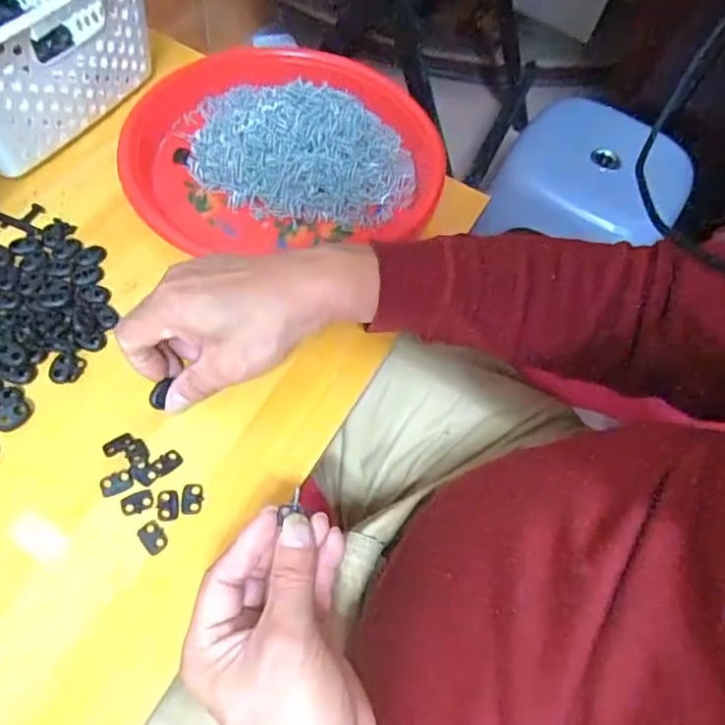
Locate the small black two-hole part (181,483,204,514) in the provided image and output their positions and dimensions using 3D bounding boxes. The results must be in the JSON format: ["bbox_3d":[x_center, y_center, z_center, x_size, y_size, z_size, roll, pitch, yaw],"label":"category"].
[{"bbox_3d":[-0.104,0.083,0.346,0.012,0.004,0.019,2,65,-2],"label":"small black two-hole part"}]

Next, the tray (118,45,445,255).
[{"bbox_3d":[-0.070,-0.190,0.481,0.251,0.054,0.214,-14,67,-10],"label":"tray"}]

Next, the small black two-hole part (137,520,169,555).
[{"bbox_3d":[-0.123,0.102,0.333,0.013,0.004,0.018,-39,73,-19],"label":"small black two-hole part"}]

